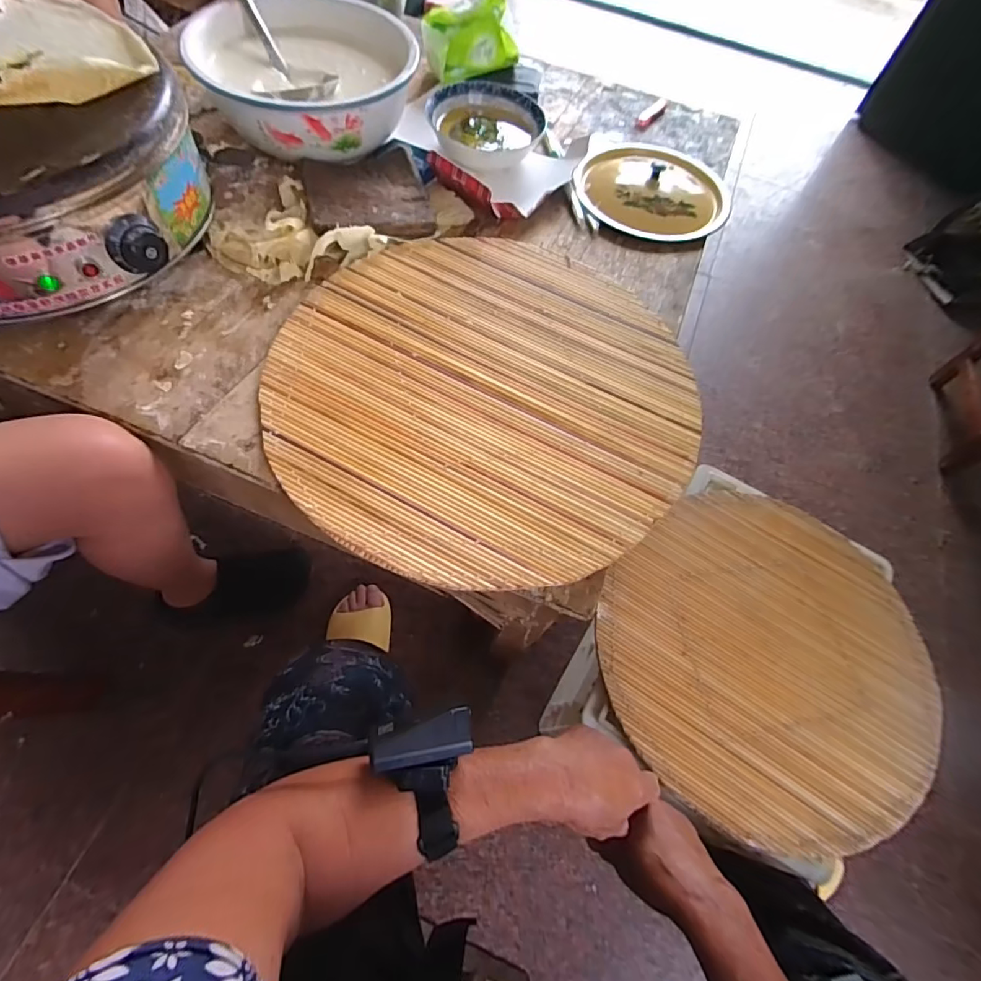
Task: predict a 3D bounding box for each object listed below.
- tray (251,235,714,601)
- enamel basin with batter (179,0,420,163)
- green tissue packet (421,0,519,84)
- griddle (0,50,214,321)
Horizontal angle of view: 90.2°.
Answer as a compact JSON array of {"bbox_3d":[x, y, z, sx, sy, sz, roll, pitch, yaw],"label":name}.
[{"bbox_3d":[-0.006,-0.112,0.525,0.431,0.012,0.437,2,63,-3],"label":"tray"},{"bbox_3d":[-0.252,-0.576,0.684,0.261,0.091,0.280,2,63,-3],"label":"enamel basin with batter"},{"bbox_3d":[-0.031,-0.717,0.776,0.139,0.082,0.076,-9,65,-11],"label":"green tissue packet"},{"bbox_3d":[-0.498,-0.307,0.477,0.331,0.138,0.304,14,63,1],"label":"griddle"}]

